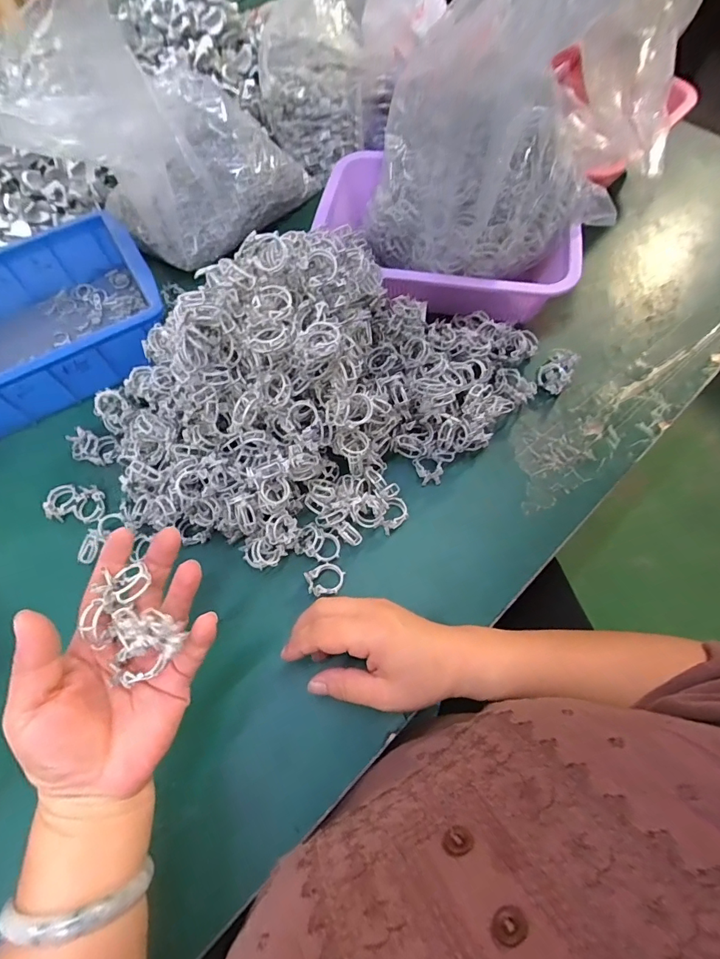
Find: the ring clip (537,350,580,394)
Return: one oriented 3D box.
[{"bbox_3d":[0.197,-0.107,0.446,0.030,0.027,0.039,31,69,14],"label":"ring clip"}]

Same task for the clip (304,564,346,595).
[{"bbox_3d":[-0.028,0.084,0.371,0.032,0.008,0.026,-16,66,-7],"label":"clip"}]

